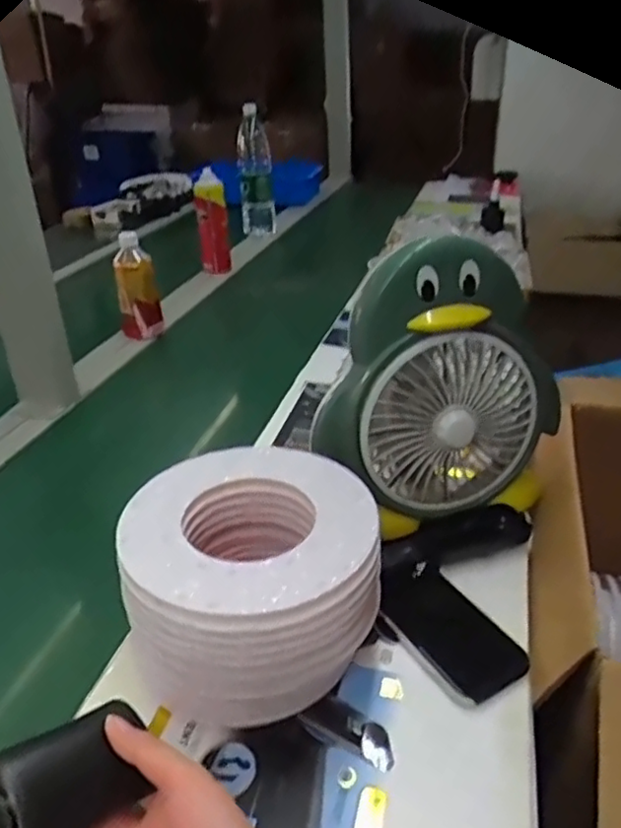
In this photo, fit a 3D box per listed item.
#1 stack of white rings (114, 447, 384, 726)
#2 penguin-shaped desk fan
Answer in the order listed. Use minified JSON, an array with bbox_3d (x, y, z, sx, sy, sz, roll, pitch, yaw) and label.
[{"bbox_3d":[-0.045,0.142,0.528,0.189,0.138,0.181,4,30,10],"label":"stack of white rings"},{"bbox_3d":[0.134,-0.018,0.655,0.248,0.282,0.116,-9,30,-12],"label":"penguin-shaped desk fan"}]

